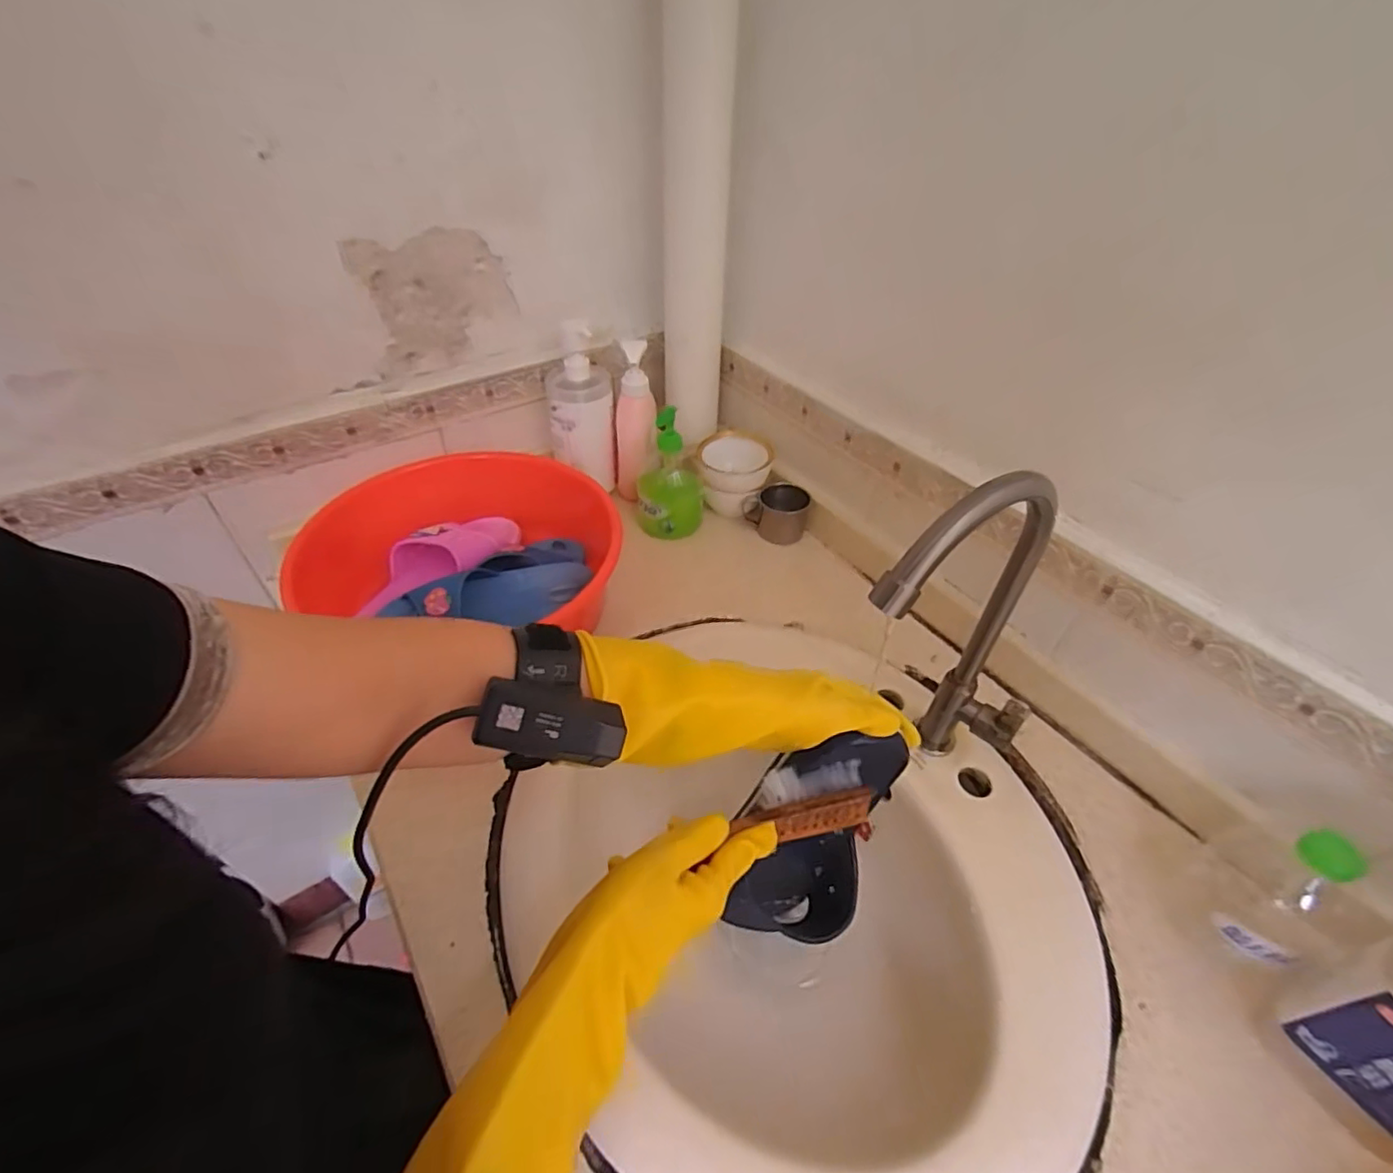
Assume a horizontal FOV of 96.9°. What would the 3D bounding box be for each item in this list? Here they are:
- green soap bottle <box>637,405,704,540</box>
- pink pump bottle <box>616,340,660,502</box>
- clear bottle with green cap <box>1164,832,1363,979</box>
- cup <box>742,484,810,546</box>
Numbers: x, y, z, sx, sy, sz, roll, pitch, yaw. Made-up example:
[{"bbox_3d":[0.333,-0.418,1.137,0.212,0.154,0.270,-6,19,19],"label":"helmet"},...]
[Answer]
[{"bbox_3d":[-0.035,-0.144,0.789,0.083,0.163,0.096,-1,44,-3],"label":"green soap bottle"},{"bbox_3d":[-0.079,-0.207,0.787,0.055,0.195,0.058,-5,44,-6],"label":"pink pump bottle"},{"bbox_3d":[0.411,0.215,0.441,0.075,0.118,0.086,-15,47,-17],"label":"clear bottle with green cap"},{"bbox_3d":[0.105,-0.096,0.800,0.073,0.055,0.055,29,50,25],"label":"cup"}]

